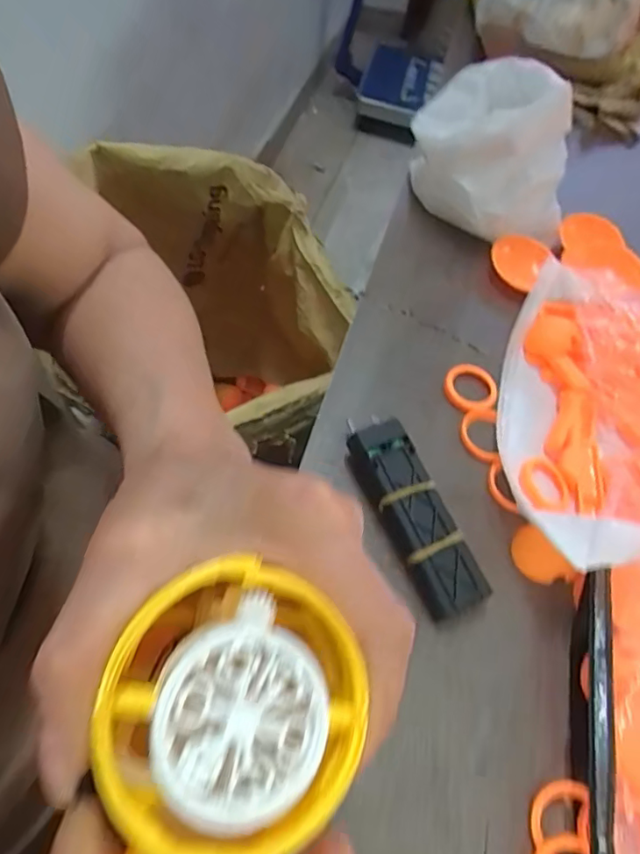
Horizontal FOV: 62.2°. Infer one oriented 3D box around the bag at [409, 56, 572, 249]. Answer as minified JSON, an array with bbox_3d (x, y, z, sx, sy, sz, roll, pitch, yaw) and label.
[{"bbox_3d":[0.146,-0.235,0.439,0.136,0.091,0.126,15,57,4],"label":"bag"}]

